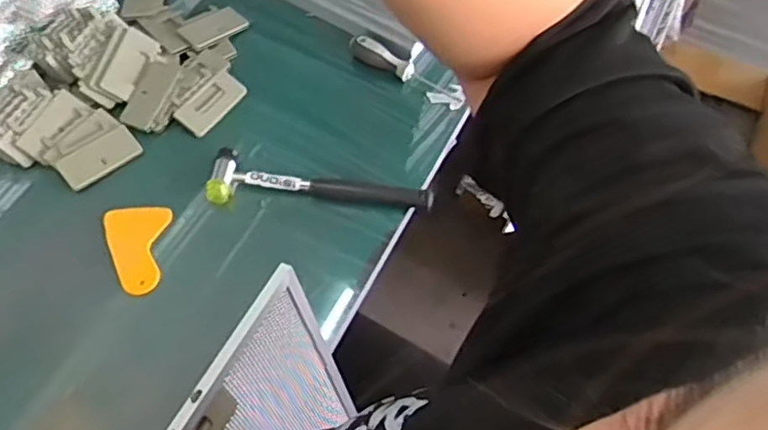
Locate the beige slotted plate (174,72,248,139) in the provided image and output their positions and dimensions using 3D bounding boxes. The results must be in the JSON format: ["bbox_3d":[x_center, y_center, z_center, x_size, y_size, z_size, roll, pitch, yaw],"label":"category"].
[{"bbox_3d":[-0.205,-0.132,0.744,0.040,0.008,0.086,46,70,-10],"label":"beige slotted plate"}]

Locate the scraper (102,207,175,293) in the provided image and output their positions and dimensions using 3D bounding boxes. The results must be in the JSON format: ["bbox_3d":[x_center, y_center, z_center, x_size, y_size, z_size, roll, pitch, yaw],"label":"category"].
[{"bbox_3d":[-0.261,0.037,0.656,0.067,0.009,0.094,-3,69,-12],"label":"scraper"}]

